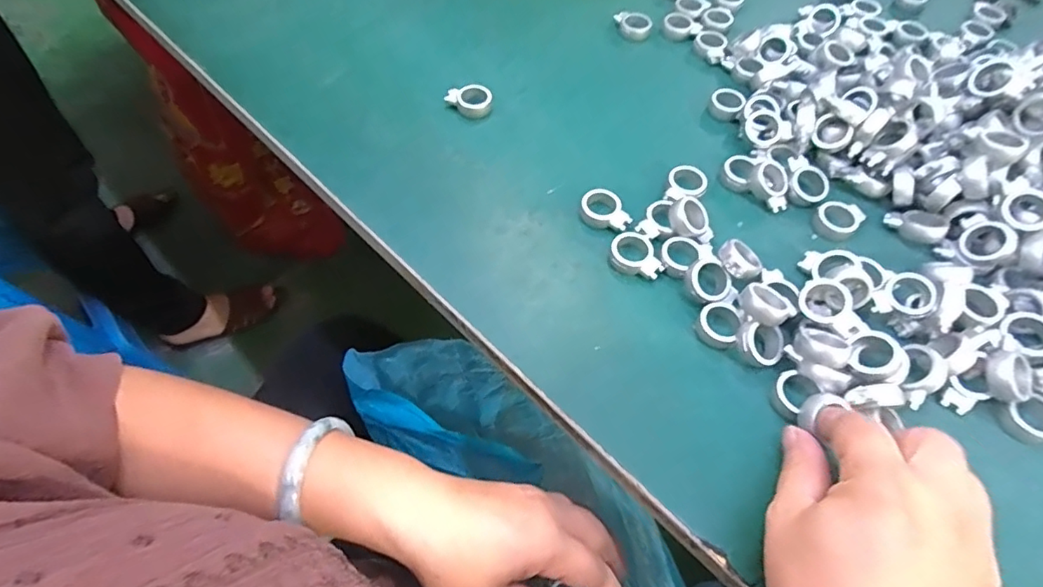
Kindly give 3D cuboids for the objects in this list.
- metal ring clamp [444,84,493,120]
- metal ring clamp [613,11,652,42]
[{"bbox_3d":[-0.039,-0.143,0.399,0.033,0.011,0.024,10,59,4],"label":"metal ring clamp"},{"bbox_3d":[0.095,-0.228,0.456,0.032,0.012,0.025,6,59,1],"label":"metal ring clamp"}]

